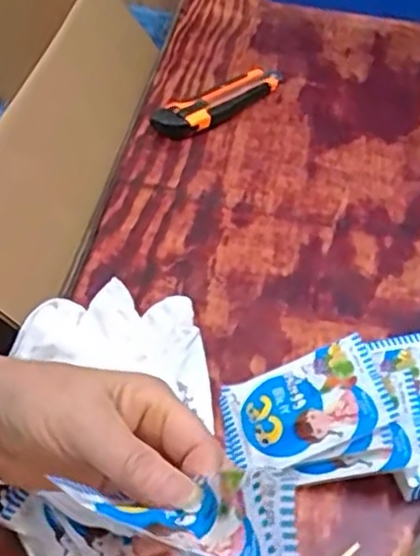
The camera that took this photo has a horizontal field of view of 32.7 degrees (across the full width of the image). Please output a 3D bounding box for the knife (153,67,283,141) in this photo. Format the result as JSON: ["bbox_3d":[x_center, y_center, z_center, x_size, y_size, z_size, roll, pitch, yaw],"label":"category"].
[{"bbox_3d":[0.013,-0.173,0.701,0.153,0.018,0.044,-30,57,-28],"label":"knife"}]

